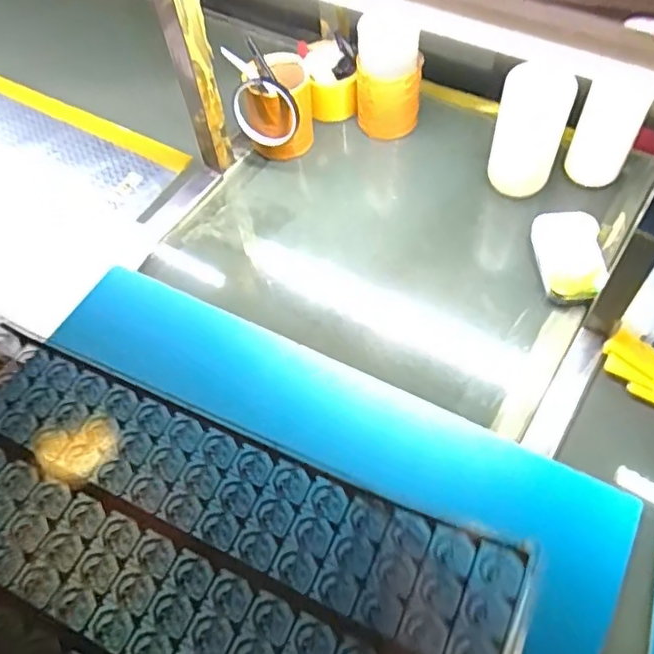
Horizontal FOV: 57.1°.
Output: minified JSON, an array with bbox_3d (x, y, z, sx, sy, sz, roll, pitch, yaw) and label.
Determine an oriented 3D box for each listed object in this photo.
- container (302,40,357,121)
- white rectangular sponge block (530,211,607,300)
[{"bbox_3d":[0.006,-0.335,0.829,0.064,0.079,0.078,-7,59,-1],"label":"container"},{"bbox_3d":[0.269,-0.078,0.670,0.068,0.022,0.110,-12,60,21],"label":"white rectangular sponge block"}]

